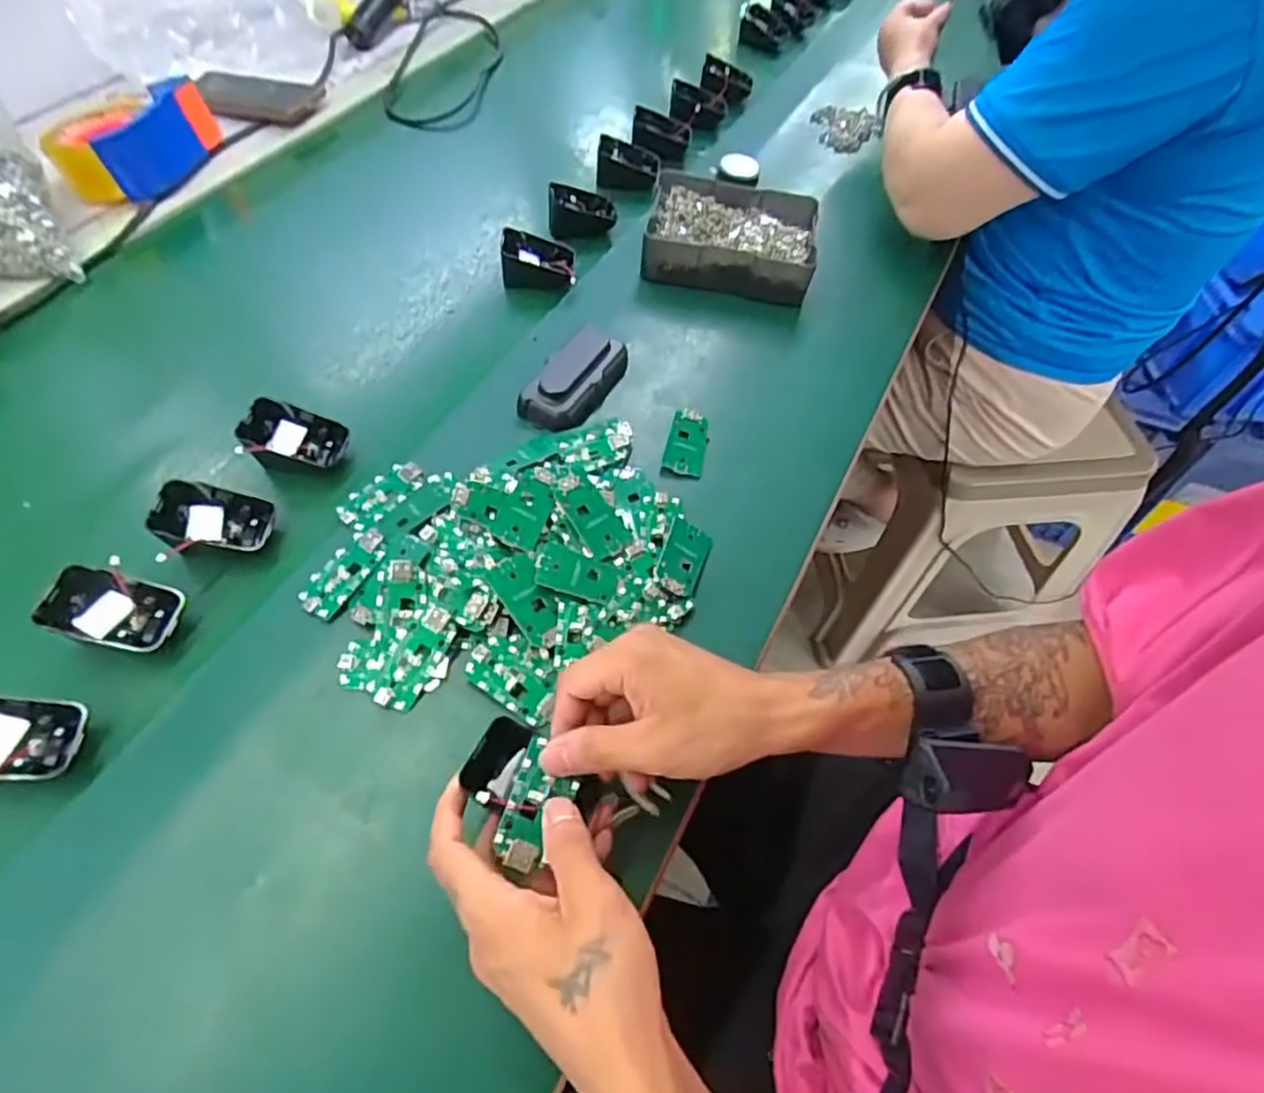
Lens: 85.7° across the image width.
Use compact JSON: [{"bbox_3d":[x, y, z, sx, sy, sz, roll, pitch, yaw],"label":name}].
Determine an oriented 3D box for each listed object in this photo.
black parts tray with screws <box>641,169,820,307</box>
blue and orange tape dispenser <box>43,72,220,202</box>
[{"bbox_3d":[0.096,-0.295,0.659,0.158,0.049,0.123,11,56,5],"label":"black parts tray with screws"},{"bbox_3d":[-0.502,-0.408,0.682,0.105,0.059,0.151,29,59,16],"label":"blue and orange tape dispenser"}]

